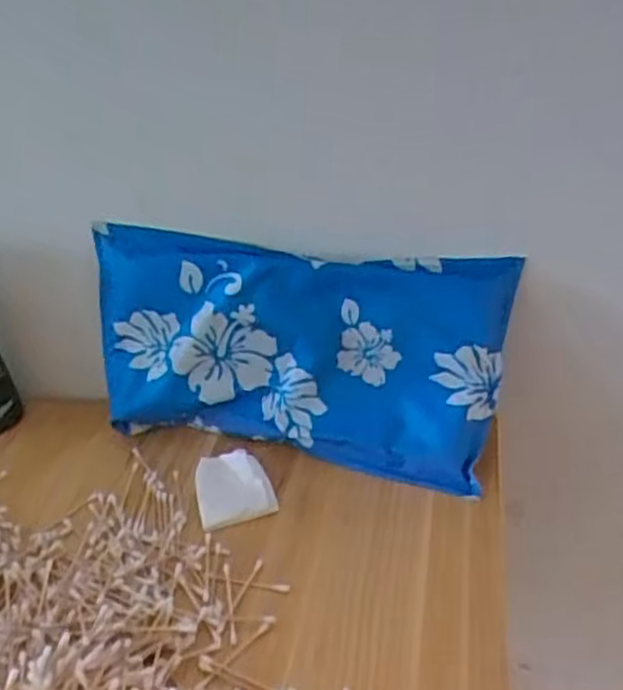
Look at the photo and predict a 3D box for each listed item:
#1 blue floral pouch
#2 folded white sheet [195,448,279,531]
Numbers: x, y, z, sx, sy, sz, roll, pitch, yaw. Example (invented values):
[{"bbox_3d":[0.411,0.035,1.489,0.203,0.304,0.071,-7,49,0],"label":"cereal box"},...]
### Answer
[{"bbox_3d":[-0.022,0.006,0.680,0.379,0.199,0.040,7,13,12],"label":"blue floral pouch"},{"bbox_3d":[-0.068,0.123,0.653,0.063,0.015,0.076,-11,34,-10],"label":"folded white sheet"}]

